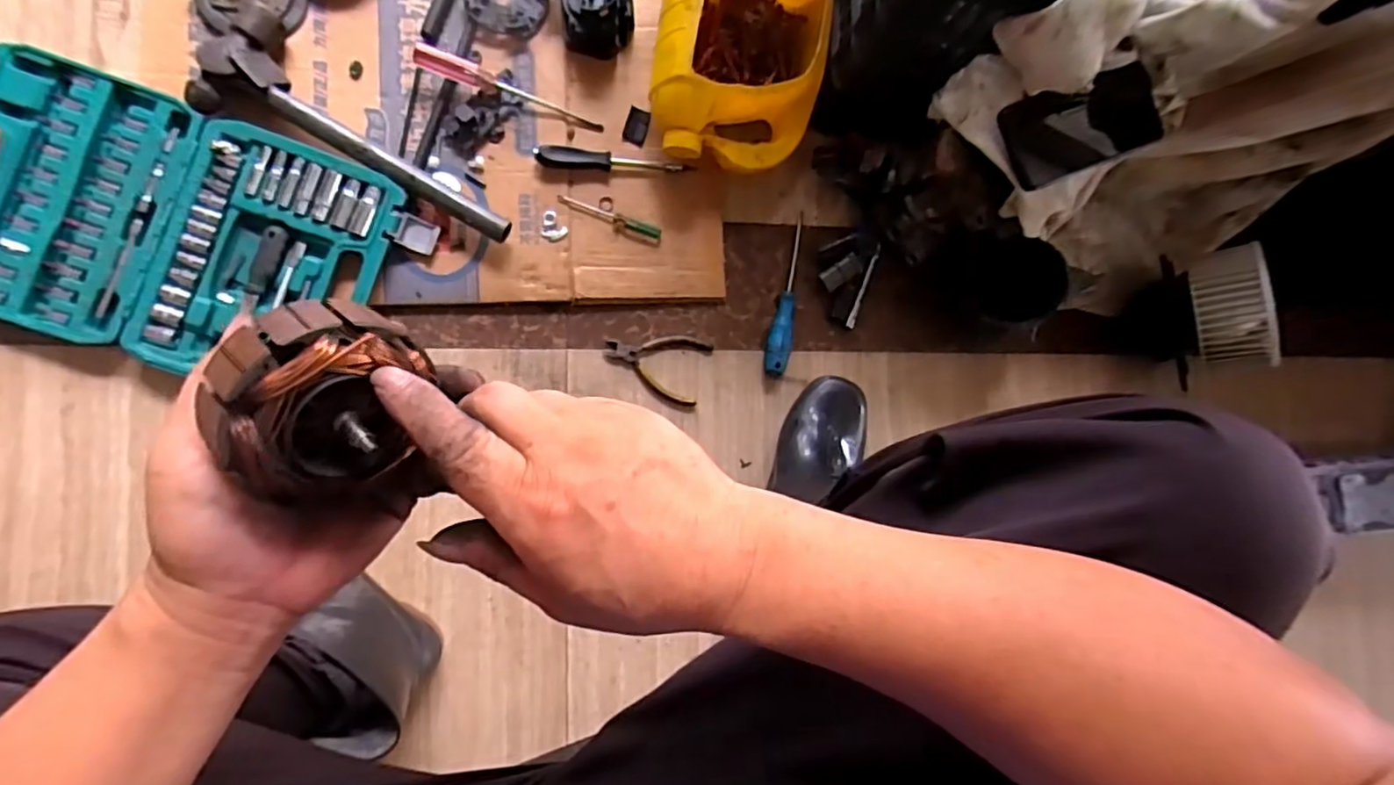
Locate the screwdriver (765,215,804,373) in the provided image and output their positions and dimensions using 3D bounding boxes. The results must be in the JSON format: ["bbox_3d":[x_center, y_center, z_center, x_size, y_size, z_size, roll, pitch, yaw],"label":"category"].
[{"bbox_3d":[0.106,-0.114,0.736,0.025,0.025,0.192,13,84,-6],"label":"screwdriver"}]

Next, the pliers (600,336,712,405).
[{"bbox_3d":[-0.045,-0.038,0.722,0.112,0.007,0.076,20,83,-5],"label":"pliers"}]

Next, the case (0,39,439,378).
[{"bbox_3d":[-0.507,-0.153,0.631,0.414,0.036,0.247,19,83,-5],"label":"case"}]

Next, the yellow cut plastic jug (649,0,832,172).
[{"bbox_3d":[0.047,-0.353,0.676,0.172,0.113,0.224,9,85,-9],"label":"yellow cut plastic jug"}]

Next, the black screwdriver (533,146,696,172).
[{"bbox_3d":[-0.090,-0.252,0.698,0.165,0.027,0.018,0,85,-7],"label":"black screwdriver"}]

